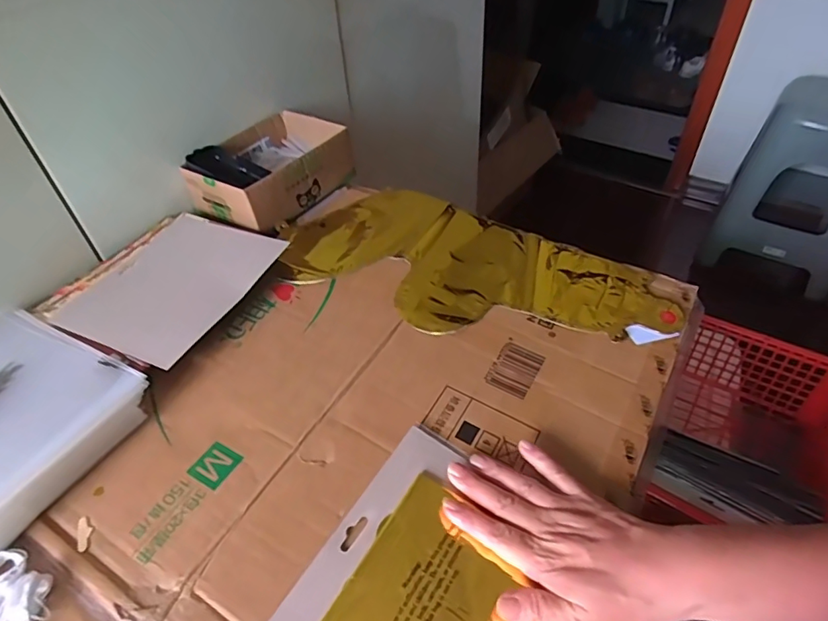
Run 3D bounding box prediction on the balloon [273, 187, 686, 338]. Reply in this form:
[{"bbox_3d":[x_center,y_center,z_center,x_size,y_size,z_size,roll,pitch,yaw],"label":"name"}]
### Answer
[{"bbox_3d":[0.054,-0.051,0.567,0.417,0.014,0.198,21,50,22],"label":"balloon"}]

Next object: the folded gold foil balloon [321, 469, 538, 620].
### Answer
[{"bbox_3d":[0.016,0.200,0.351,0.119,0.007,0.140,31,53,16],"label":"folded gold foil balloon"}]

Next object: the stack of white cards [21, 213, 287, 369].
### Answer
[{"bbox_3d":[-0.259,-0.031,0.553,0.196,0.032,0.199,20,50,21],"label":"stack of white cards"}]

